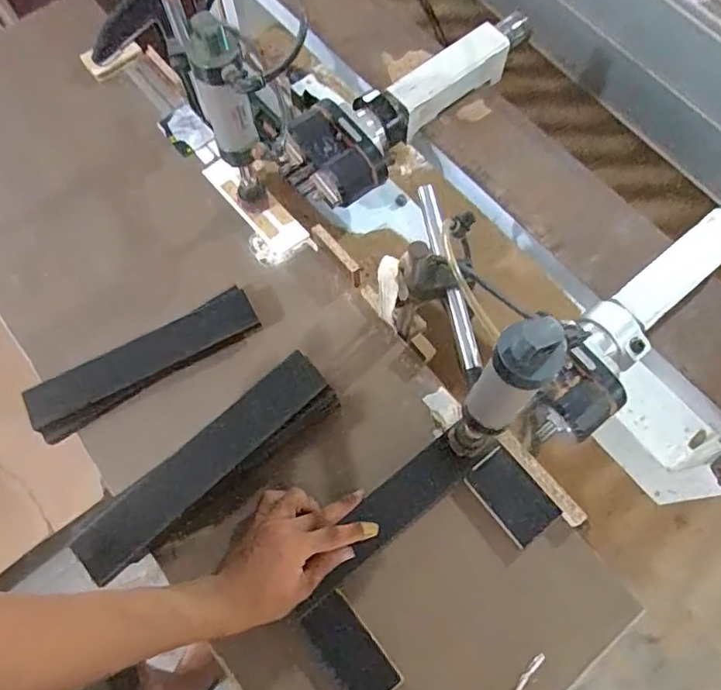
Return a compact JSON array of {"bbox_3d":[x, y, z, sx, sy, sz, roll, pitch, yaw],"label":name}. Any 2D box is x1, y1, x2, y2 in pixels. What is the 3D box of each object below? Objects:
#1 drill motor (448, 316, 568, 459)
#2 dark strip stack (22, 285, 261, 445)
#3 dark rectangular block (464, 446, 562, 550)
[{"bbox_3d":[0.124,0.050,0.513,0.051,0.279,0.055,0,71,0],"label":"drill motor"},{"bbox_3d":[-0.266,0.020,0.689,0.295,0.042,0.073,-28,73,-9],"label":"dark strip stack"},{"bbox_3d":[0.170,0.171,0.627,0.060,0.011,0.098,-38,75,-12],"label":"dark rectangular block"}]

